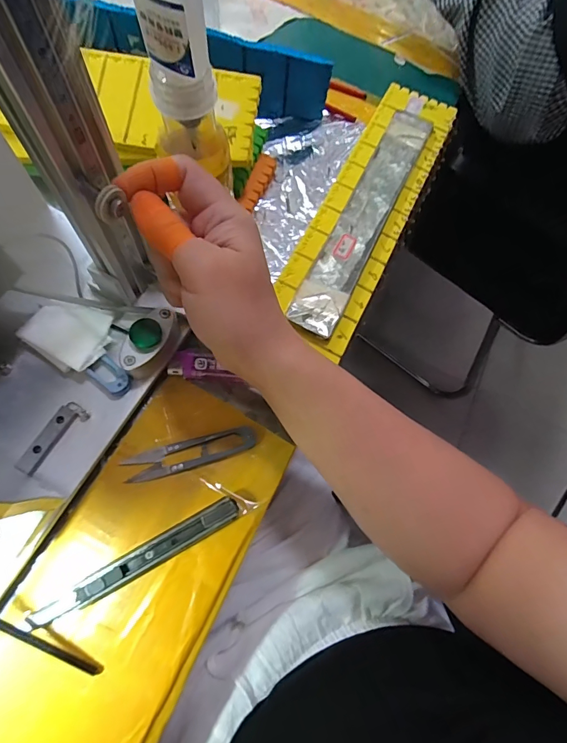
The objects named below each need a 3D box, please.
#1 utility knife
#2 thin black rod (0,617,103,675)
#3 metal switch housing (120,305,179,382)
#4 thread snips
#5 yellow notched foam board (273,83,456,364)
[{"bbox_3d":[-0.102,0.136,0.290,0.152,0.016,0.017,-28,78,-15],"label":"utility knife"},{"bbox_3d":[-0.160,0.176,0.263,0.091,0.007,0.006,38,72,-13],"label":"thin black rod"},{"bbox_3d":[-0.103,-0.022,0.314,0.024,0.035,0.054,35,72,5],"label":"metal switch housing"},{"bbox_3d":[-0.072,0.064,0.320,0.102,0.005,0.022,-15,75,-11],"label":"thread snips"},{"bbox_3d":[0.084,-0.161,0.393,0.079,0.032,0.317,28,71,2],"label":"yellow notched foam board"}]

